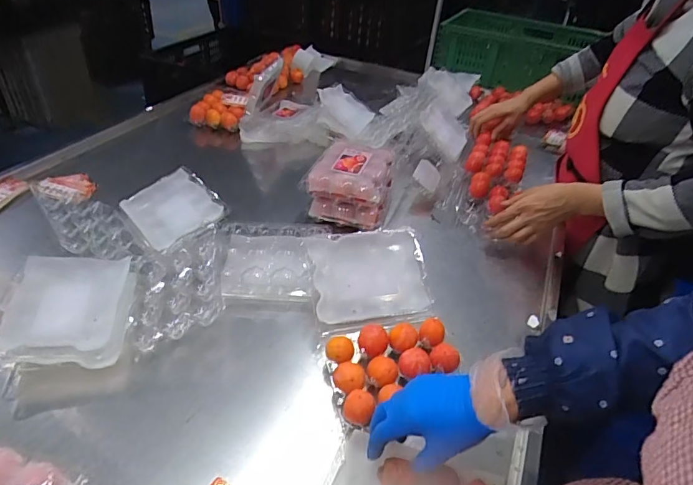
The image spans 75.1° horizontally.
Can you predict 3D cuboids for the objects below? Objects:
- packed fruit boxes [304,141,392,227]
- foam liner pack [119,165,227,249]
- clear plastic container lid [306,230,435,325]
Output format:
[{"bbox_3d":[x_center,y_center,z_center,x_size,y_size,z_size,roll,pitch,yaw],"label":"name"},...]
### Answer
[{"bbox_3d":[0.012,-0.125,0.929,0.155,0.104,0.173,12,39,8],"label":"packed fruit boxes"},{"bbox_3d":[-0.333,-0.066,0.864,0.140,0.030,0.176,-35,60,-23],"label":"foam liner pack"},{"bbox_3d":[0.047,0.050,0.735,0.207,0.019,0.140,-3,73,-23],"label":"clear plastic container lid"}]

